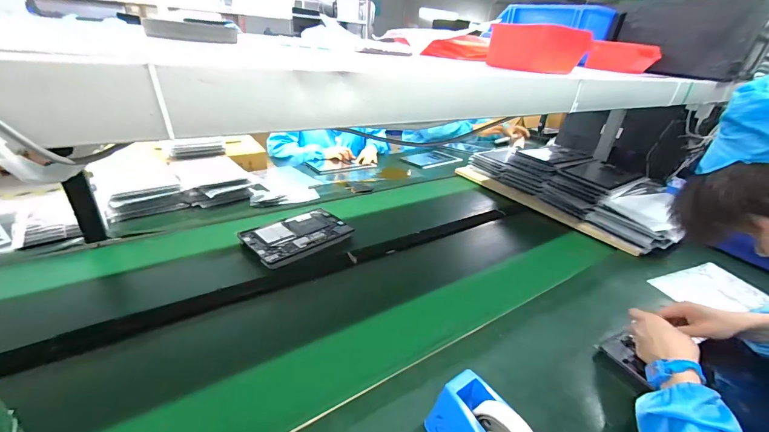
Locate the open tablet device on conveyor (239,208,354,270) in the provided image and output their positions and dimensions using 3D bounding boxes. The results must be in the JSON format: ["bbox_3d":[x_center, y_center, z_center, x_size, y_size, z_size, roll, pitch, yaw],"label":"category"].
[{"bbox_3d":[-0.224,0.047,0.880,0.173,0.017,0.255,28,35,32],"label":"open tablet device on conveyor"}]

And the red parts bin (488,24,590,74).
[{"bbox_3d":[0.264,-0.289,0.585,0.144,0.066,0.097,-10,32,-24],"label":"red parts bin"}]

